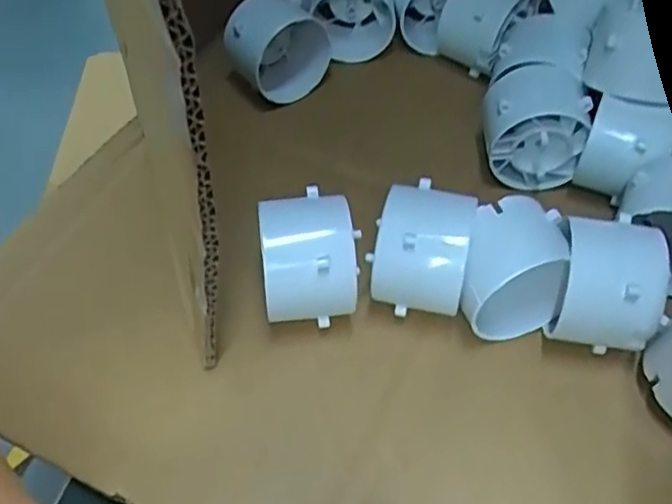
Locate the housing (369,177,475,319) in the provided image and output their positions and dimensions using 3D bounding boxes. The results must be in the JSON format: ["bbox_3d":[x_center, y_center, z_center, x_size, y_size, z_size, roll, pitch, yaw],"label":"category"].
[{"bbox_3d":[0.034,0.000,0.282,0.037,0.047,0.043,9,57,5],"label":"housing"}]

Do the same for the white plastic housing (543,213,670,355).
[{"bbox_3d":[0.104,0.015,0.273,0.038,0.045,0.046,8,57,4],"label":"white plastic housing"}]

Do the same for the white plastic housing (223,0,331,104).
[{"bbox_3d":[-0.029,-0.112,0.371,0.053,0.045,0.037,-34,59,-25],"label":"white plastic housing"}]

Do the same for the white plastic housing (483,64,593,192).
[{"bbox_3d":[0.092,-0.060,0.330,0.048,0.050,0.041,6,51,4],"label":"white plastic housing"}]

